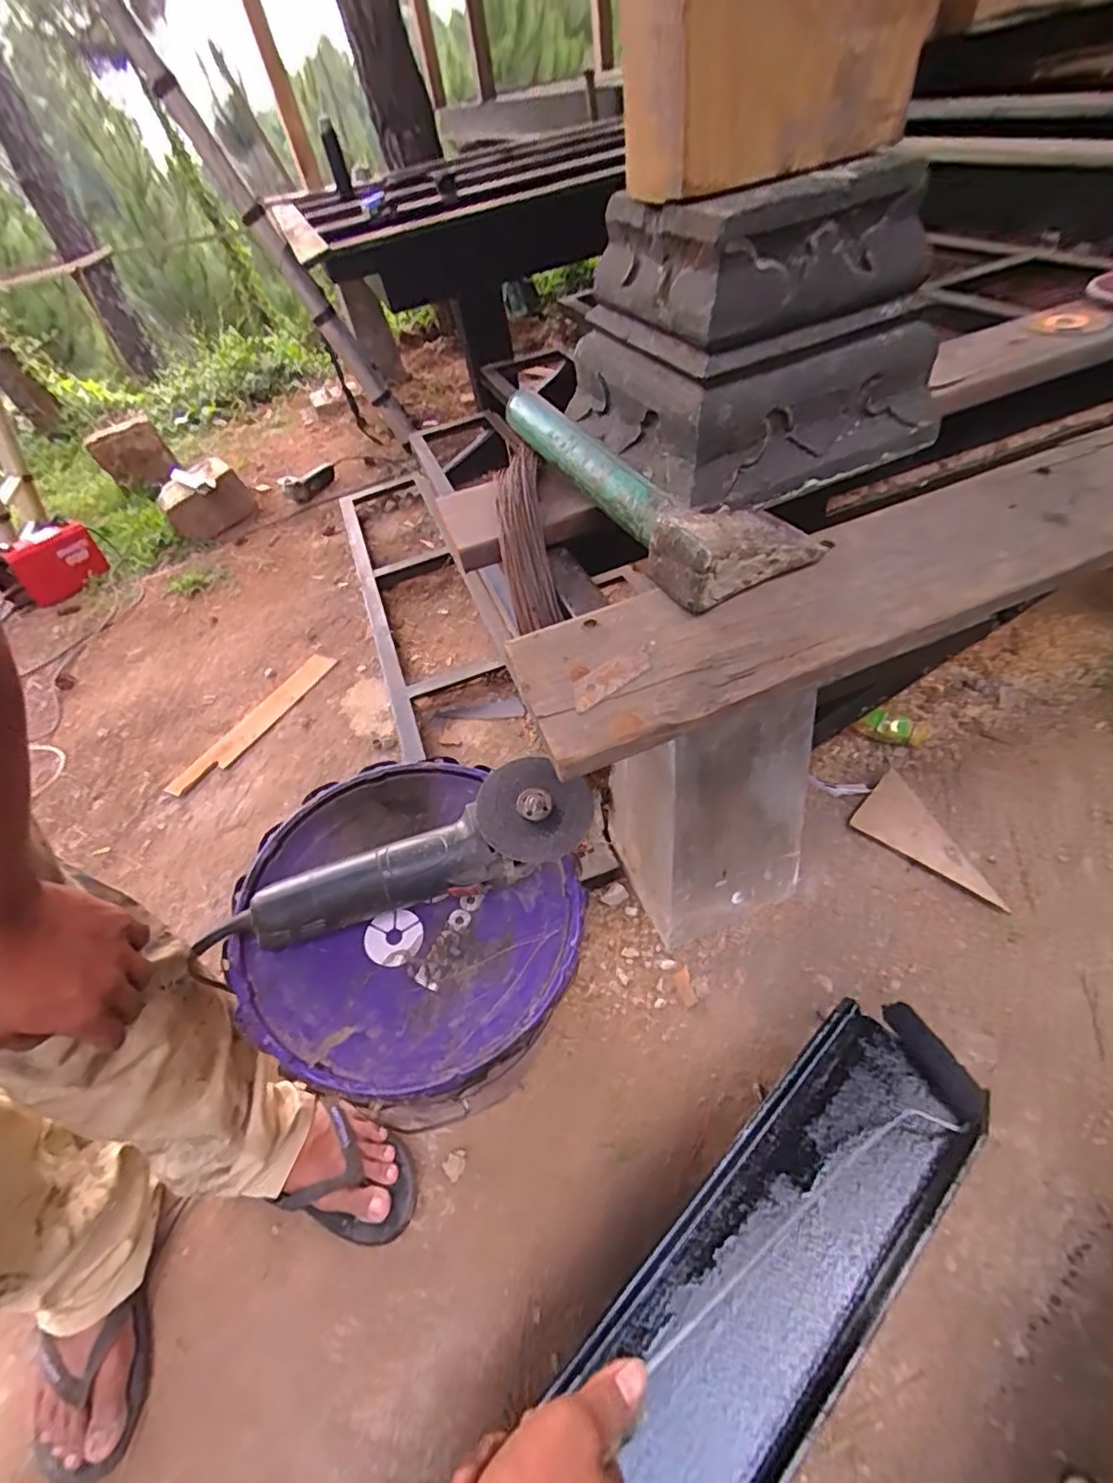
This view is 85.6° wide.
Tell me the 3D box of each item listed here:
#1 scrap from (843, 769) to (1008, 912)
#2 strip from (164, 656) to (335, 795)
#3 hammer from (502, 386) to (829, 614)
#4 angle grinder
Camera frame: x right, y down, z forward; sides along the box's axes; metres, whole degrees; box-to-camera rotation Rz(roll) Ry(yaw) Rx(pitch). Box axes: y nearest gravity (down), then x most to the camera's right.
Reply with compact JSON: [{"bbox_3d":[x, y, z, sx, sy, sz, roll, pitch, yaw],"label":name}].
[{"bbox_3d":[0.599,0.145,0.945,0.223,0.018,0.144,32,57,31],"label":"scrap"},{"bbox_3d":[-0.682,-0.047,1.372,0.075,0.012,0.457,20,54,21],"label":"strip"},{"bbox_3d":[0.059,-0.185,0.412,0.102,0.047,0.256,-24,50,-9],"label":"hammer"},{"bbox_3d":[-0.133,0.100,0.525,0.332,0.071,0.097,-15,49,-2],"label":"angle grinder"}]

